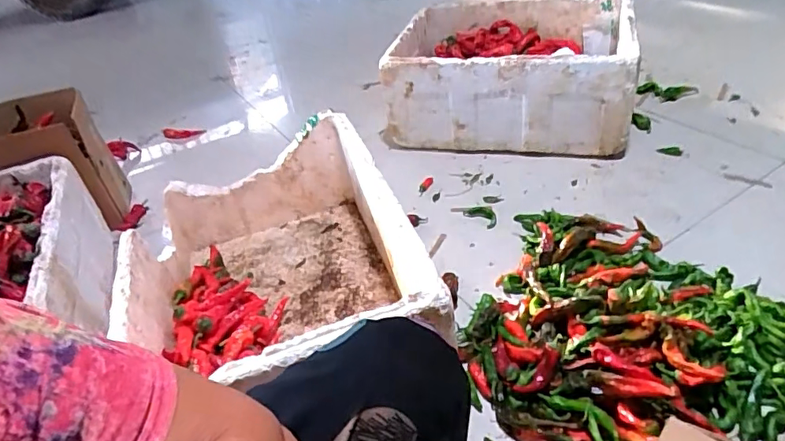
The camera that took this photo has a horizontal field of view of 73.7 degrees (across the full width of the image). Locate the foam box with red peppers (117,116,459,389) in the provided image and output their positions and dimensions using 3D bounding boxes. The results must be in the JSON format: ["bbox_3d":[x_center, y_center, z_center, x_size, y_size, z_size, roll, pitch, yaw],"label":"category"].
[{"bbox_3d":[-0.204,0.060,0.917,0.453,0.231,0.518,-13,38,-4],"label":"foam box with red peppers"}]

